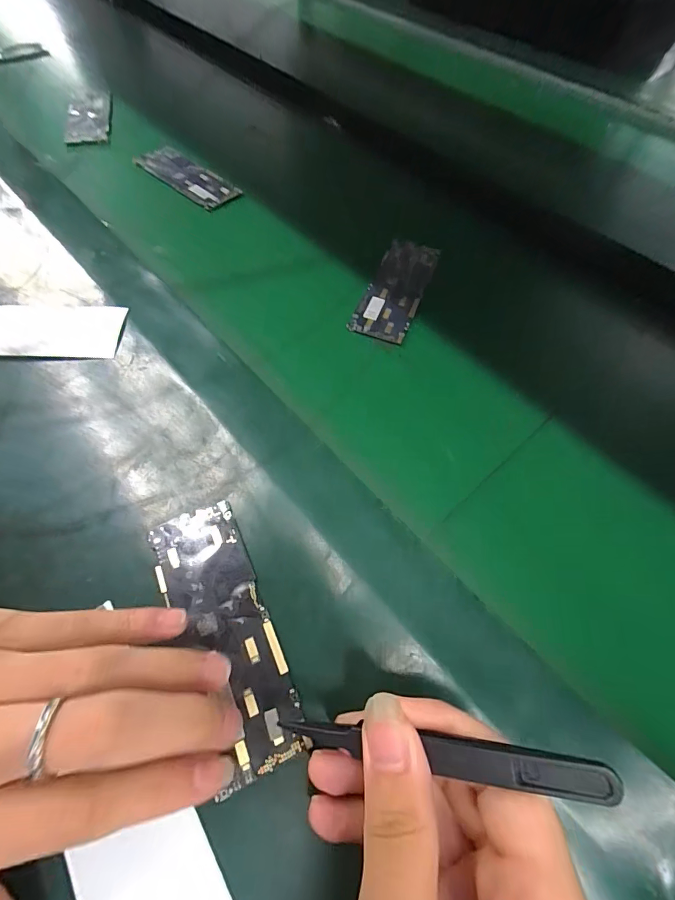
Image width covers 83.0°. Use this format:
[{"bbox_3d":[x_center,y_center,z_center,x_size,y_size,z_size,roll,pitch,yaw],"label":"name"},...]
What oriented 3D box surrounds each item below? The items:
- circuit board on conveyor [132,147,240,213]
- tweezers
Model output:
[{"bbox_3d":[-0.152,-0.279,0.391,0.117,0.008,0.045,33,65,12],"label":"circuit board on conveyor"},{"bbox_3d":[0.029,0.103,0.130,0.111,0.006,0.010,-9,58,23],"label":"tweezers"}]

